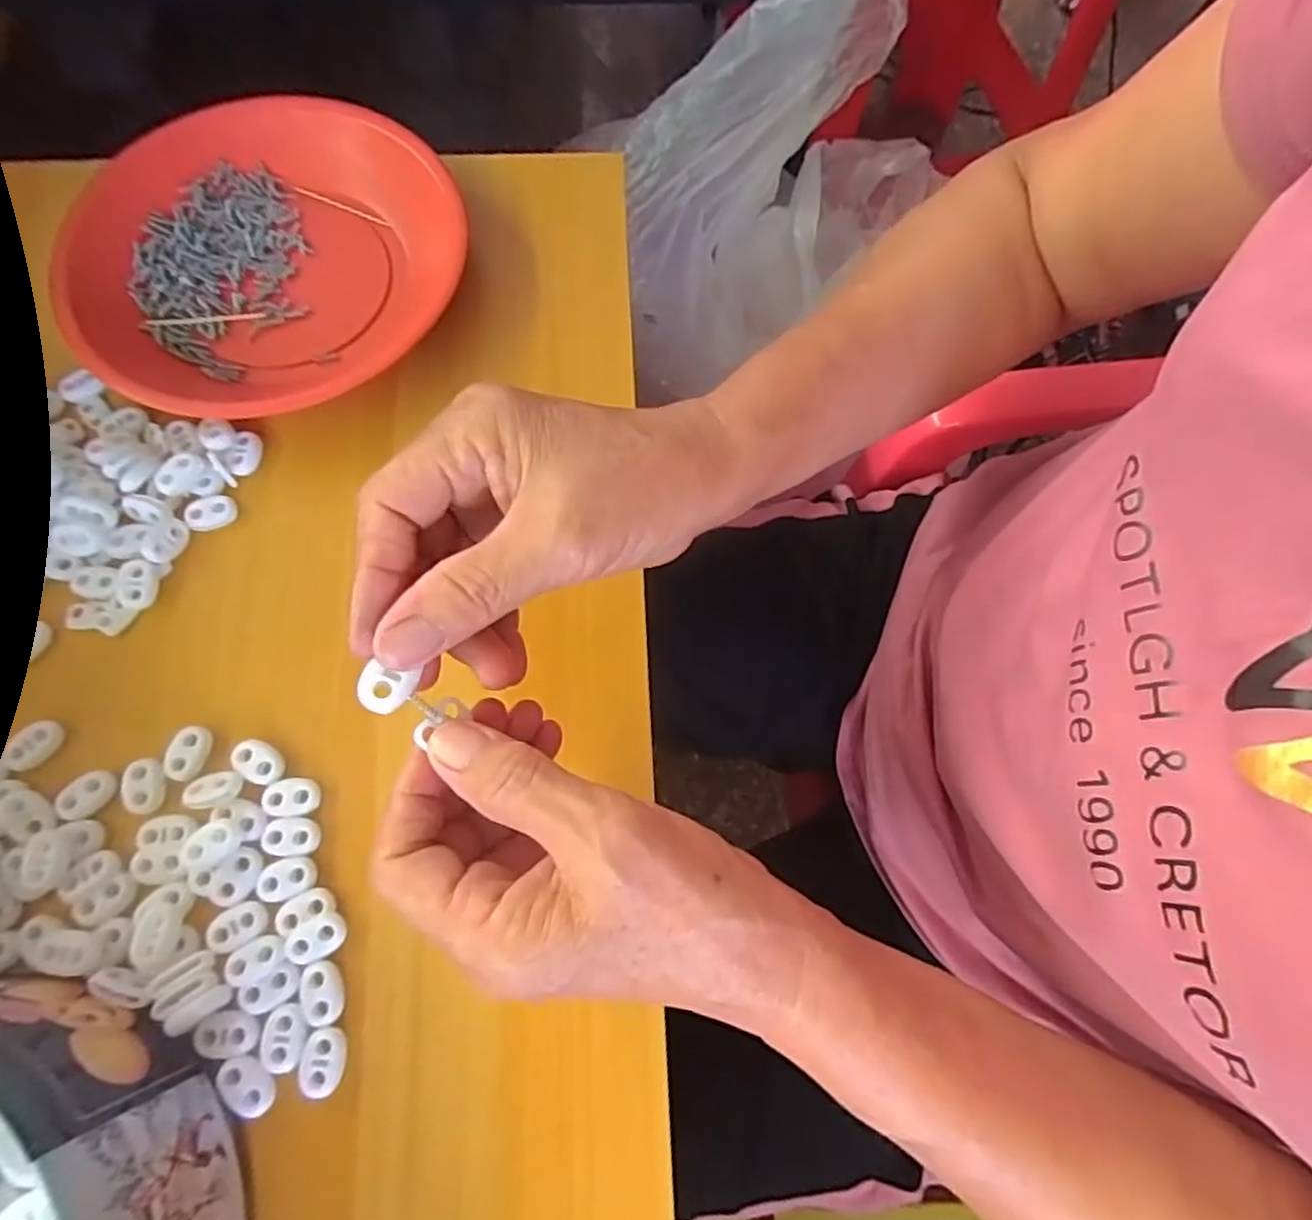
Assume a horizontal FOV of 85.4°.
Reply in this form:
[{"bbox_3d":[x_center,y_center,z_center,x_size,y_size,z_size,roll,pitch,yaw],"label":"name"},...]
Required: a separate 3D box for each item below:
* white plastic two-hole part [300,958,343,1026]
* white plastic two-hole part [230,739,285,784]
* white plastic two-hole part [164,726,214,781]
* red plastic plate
[{"bbox_3d":[-0.127,0.145,0.269,0.014,0.004,0.022,-13,72,-6],"label":"white plastic two-hole part"},{"bbox_3d":[-0.165,0.063,0.296,0.022,0.004,0.015,31,73,8],"label":"white plastic two-hole part"},{"bbox_3d":[-0.195,0.059,0.296,0.015,0.004,0.022,16,71,4],"label":"white plastic two-hole part"},{"bbox_3d":[-0.204,-0.187,0.369,0.191,0.024,0.184,1,71,-2],"label":"red plastic plate"}]

